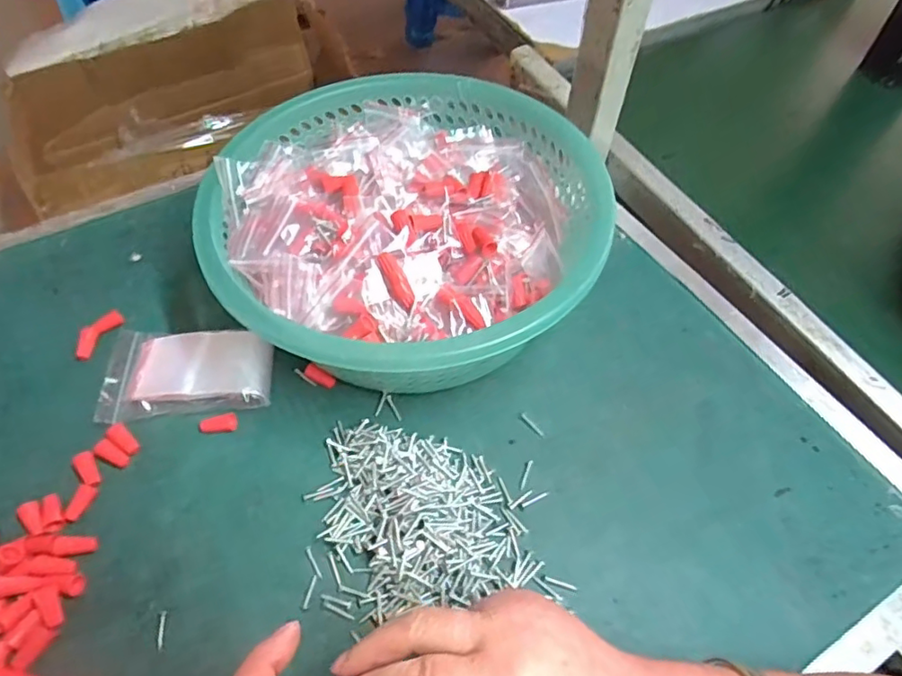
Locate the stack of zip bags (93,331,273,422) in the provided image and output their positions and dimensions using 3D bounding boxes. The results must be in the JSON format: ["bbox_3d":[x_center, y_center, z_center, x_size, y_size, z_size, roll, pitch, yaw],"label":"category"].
[{"bbox_3d":[-0.187,0.022,0.410,0.113,0.020,0.069,-5,56,-3],"label":"stack of zip bags"}]

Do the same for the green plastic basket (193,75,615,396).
[{"bbox_3d":[-0.029,-0.076,0.427,0.265,0.101,0.265,-7,57,-5],"label":"green plastic basket"}]

